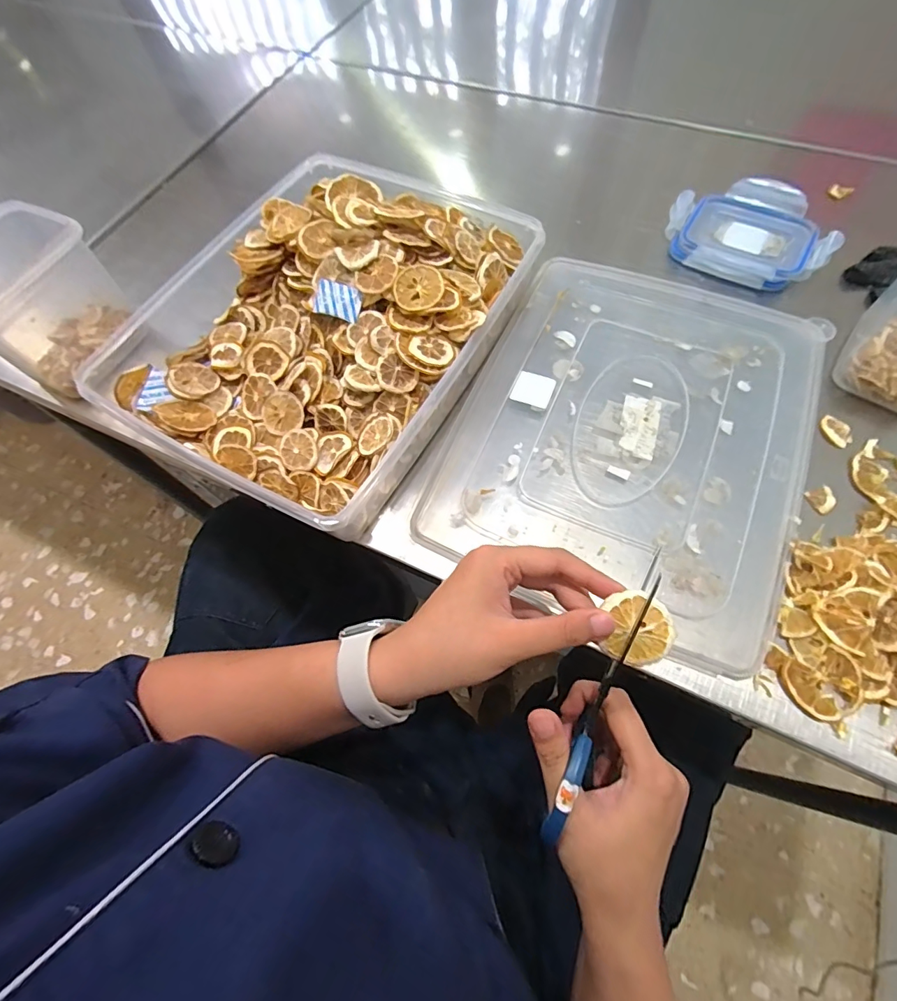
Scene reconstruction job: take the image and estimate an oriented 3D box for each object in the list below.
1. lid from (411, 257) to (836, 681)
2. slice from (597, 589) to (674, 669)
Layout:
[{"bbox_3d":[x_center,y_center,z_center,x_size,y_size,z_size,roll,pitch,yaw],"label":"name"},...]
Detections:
[{"bbox_3d":[0.164,-0.068,0.412,0.283,0.015,0.352,21,69,12],"label":"lid"},{"bbox_3d":[0.107,0.072,0.258,0.037,0.005,0.040,0,90,10],"label":"slice"}]

